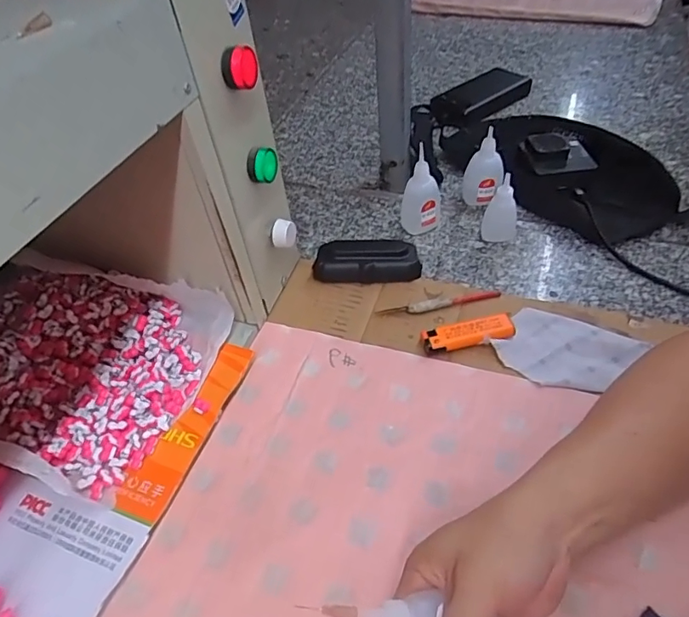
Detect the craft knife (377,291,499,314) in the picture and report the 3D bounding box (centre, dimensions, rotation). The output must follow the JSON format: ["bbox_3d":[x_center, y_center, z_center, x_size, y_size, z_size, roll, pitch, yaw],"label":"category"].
[{"bbox_3d":[0.092,-0.006,0.484,0.119,0.013,0.016,-10,47,-6],"label":"craft knife"}]

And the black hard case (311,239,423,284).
[{"bbox_3d":[0.023,-0.048,0.520,0.106,0.030,0.037,1,47,4],"label":"black hard case"}]

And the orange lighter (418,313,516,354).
[{"bbox_3d":[0.111,0.023,0.450,0.082,0.015,0.023,-9,47,-5],"label":"orange lighter"}]

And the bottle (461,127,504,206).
[{"bbox_3d":[0.162,-0.164,0.585,0.043,0.089,0.033,9,48,11],"label":"bottle"}]

